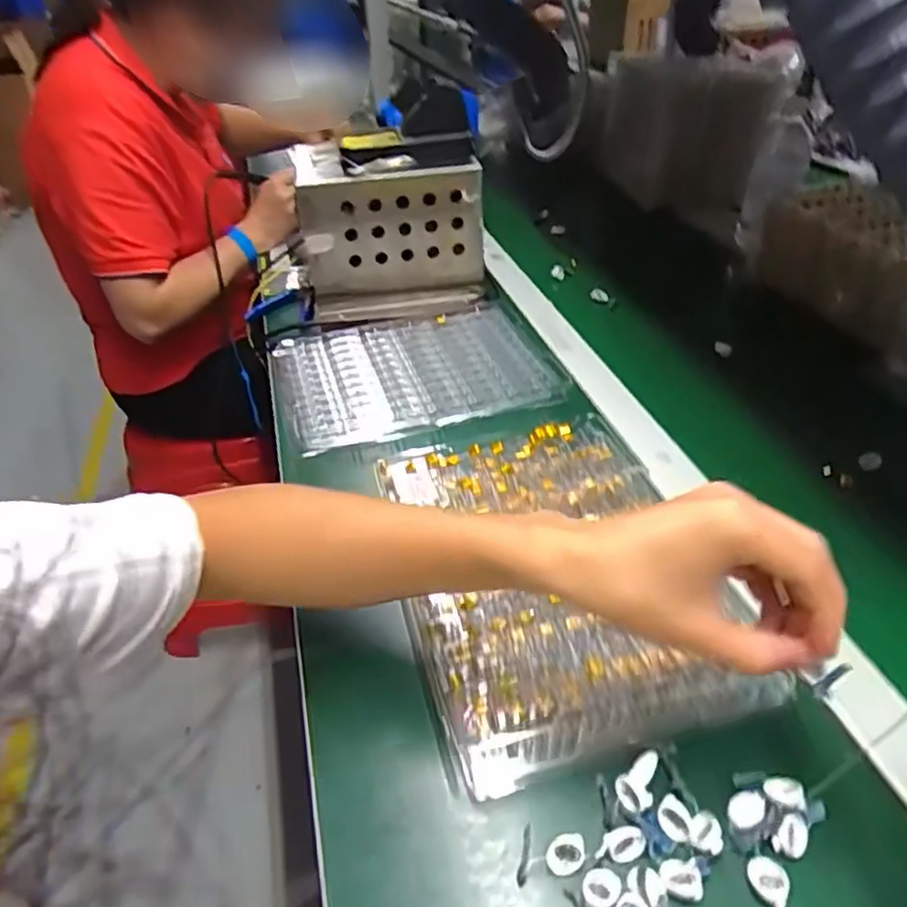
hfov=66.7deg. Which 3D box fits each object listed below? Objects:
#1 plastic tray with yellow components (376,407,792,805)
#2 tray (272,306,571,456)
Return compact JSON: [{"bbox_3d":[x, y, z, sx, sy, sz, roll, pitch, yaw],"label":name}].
[{"bbox_3d":[0.068,0.077,0.477,0.203,0.025,0.273,-10,39,-8],"label":"plastic tray with yellow components"},{"bbox_3d":[-0.042,-0.089,0.710,0.267,0.023,0.201,-10,39,-8],"label":"tray"}]

